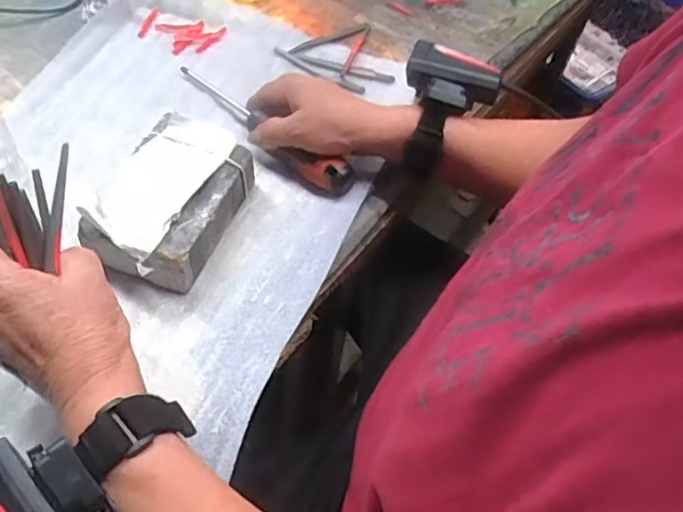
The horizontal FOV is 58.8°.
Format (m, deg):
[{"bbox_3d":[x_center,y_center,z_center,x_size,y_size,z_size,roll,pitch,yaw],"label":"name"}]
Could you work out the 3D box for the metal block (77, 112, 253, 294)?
[{"bbox_3d":[-0.127,-0.043,0.451,0.087,0.045,0.128,17,53,7],"label":"metal block"}]

